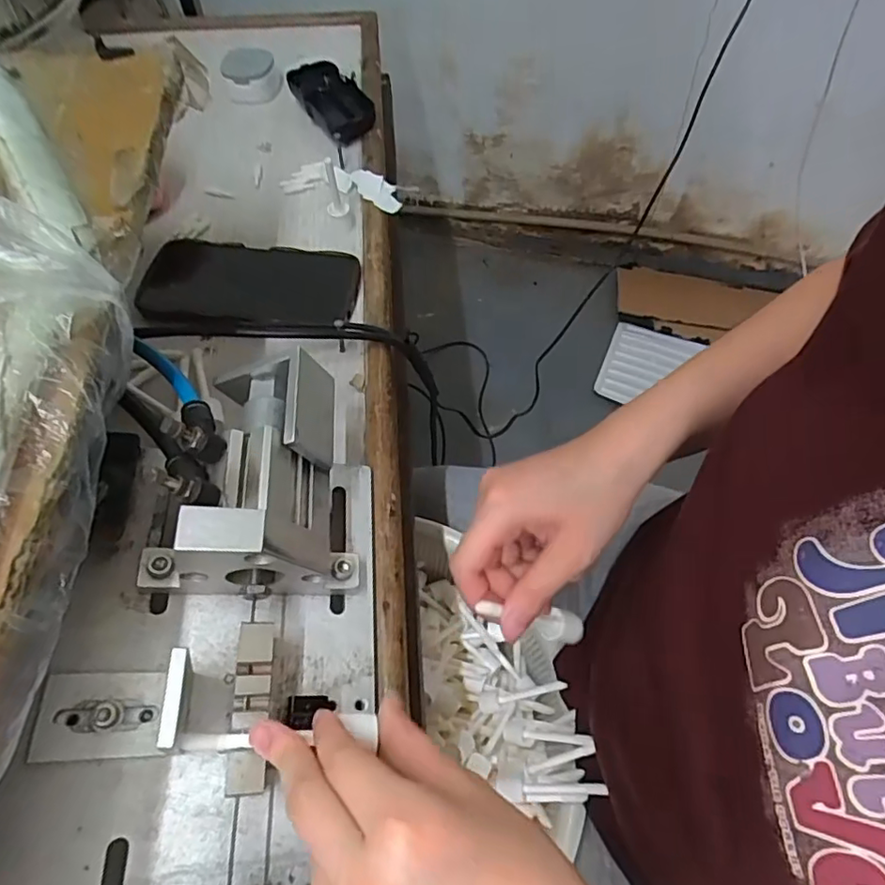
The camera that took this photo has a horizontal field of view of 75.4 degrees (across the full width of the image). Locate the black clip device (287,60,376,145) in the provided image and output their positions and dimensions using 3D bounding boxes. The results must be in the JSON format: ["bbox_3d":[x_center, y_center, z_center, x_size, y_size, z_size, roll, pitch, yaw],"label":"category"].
[{"bbox_3d":[-0.107,-0.337,0.566,0.058,0.027,0.122,-26,64,-14],"label":"black clip device"}]

